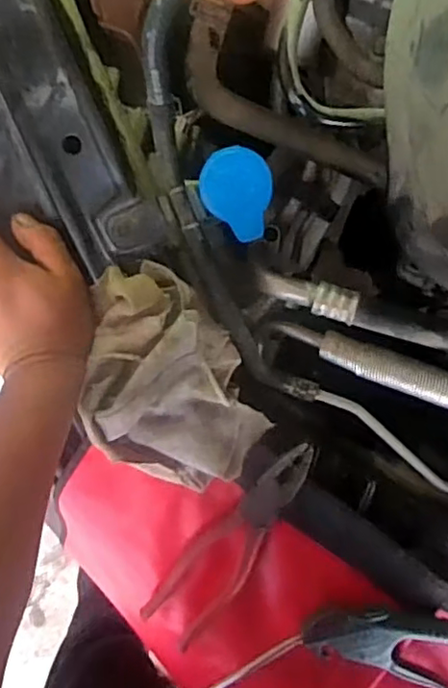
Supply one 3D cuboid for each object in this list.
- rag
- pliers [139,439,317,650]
[{"bbox_3d":[-0.046,0.030,0.451,0.115,0.046,0.169,-25,94,6],"label":"rag"},{"bbox_3d":[0.008,0.158,0.486,0.054,0.026,0.197,35,97,-1],"label":"pliers"}]

